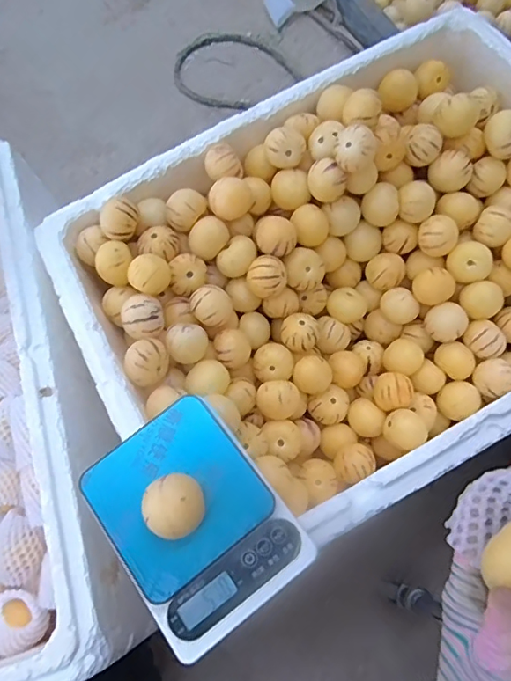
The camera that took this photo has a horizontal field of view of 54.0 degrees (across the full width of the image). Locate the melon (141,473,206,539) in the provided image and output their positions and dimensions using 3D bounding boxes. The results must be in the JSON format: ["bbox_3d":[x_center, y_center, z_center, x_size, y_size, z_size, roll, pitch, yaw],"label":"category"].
[{"bbox_3d":[-0.062,0.126,0.384,0.043,0.043,0.044,-5,71,1],"label":"melon"}]

